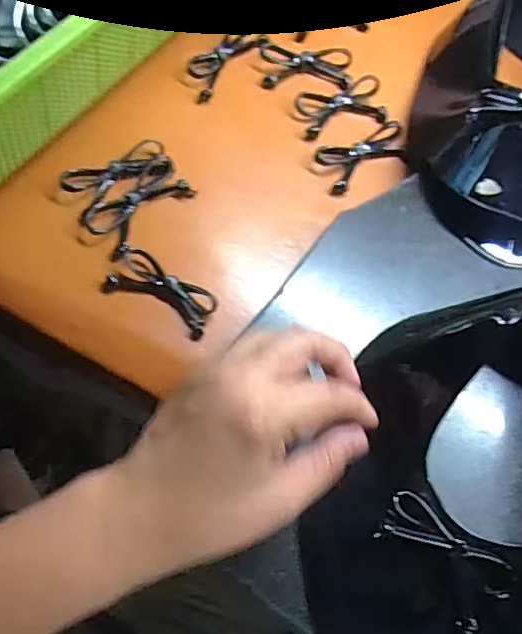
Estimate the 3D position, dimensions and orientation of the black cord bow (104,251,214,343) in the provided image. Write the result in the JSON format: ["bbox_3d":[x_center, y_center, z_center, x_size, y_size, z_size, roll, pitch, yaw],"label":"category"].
[{"bbox_3d":[-0.065,-0.015,0.372,0.071,0.010,0.034,33,66,7],"label":"black cord bow"}]

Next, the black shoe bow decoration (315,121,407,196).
[{"bbox_3d":[0.079,-0.123,0.436,0.072,0.015,0.036,-23,72,-17],"label":"black shoe bow decoration"}]

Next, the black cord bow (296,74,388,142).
[{"bbox_3d":[0.064,-0.168,0.454,0.070,0.017,0.040,-12,69,-13],"label":"black cord bow"}]

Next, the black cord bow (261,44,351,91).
[{"bbox_3d":[0.038,-0.204,0.466,0.073,0.016,0.035,3,66,-7],"label":"black cord bow"}]

